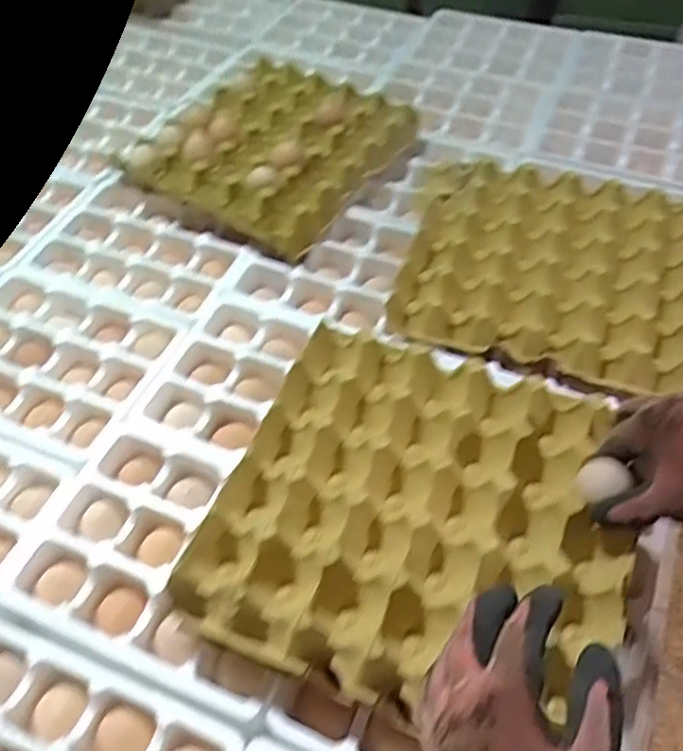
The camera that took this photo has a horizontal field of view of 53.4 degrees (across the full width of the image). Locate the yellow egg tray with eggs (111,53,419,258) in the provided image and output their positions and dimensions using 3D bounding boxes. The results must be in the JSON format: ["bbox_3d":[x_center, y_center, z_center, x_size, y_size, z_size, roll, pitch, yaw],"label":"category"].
[{"bbox_3d":[-0.094,-0.306,0.902,0.292,0.055,0.307,28,59,22],"label":"yellow egg tray with eggs"}]

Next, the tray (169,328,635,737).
[{"bbox_3d":[0.062,0.098,0.512,0.289,0.045,0.282,16,55,14],"label":"tray"}]

